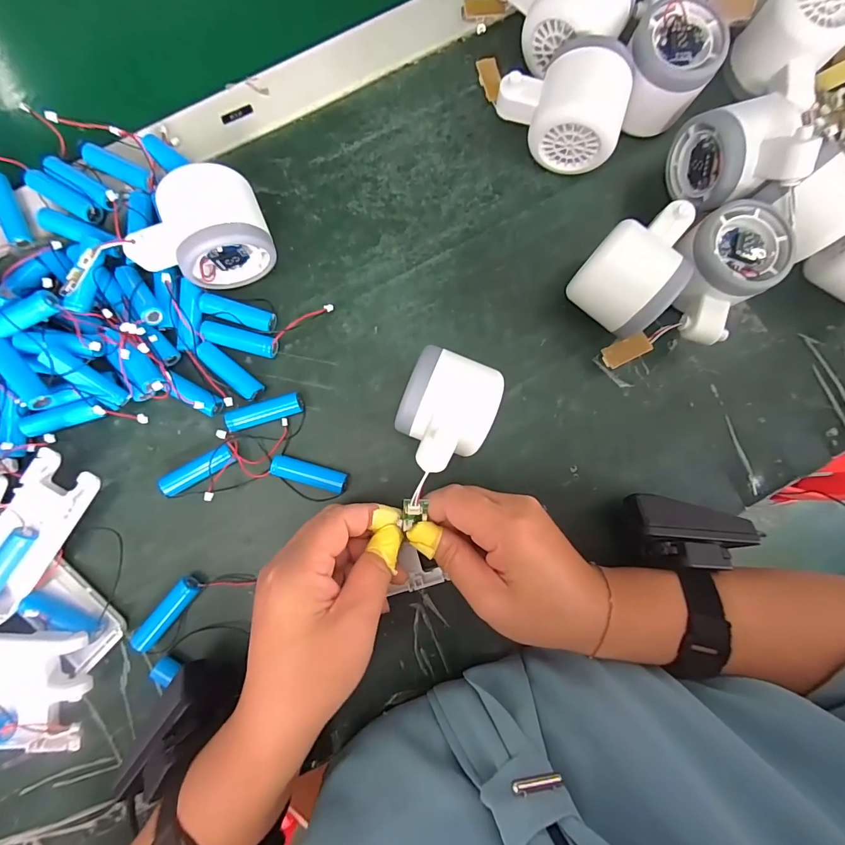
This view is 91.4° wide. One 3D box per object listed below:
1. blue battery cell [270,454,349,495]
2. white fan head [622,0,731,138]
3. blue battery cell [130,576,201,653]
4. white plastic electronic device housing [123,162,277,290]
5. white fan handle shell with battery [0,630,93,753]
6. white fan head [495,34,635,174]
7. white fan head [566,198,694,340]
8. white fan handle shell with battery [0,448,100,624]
[{"bbox_3d":[-0.076,0.035,0.283,0.052,0.014,0.014,16,86,-1],"label":"blue battery cell"},{"bbox_3d":[0.165,-0.244,0.285,0.059,0.045,0.062,0,87,-2],"label":"white fan head"},{"bbox_3d":[-0.168,0.126,0.274,0.014,0.014,0.053,38,86,0],"label":"blue battery cell"},{"bbox_3d":[-0.144,-0.121,0.268,0.081,0.053,0.056,-24,88,-3],"label":"white plastic electronic device housing"},{"bbox_3d":[-0.265,0.170,0.260,0.103,0.021,0.076,2,87,-2],"label":"white fan handle shell with battery"},{"bbox_3d":[0.095,-0.219,0.280,0.083,0.065,0.061,13,86,-2],"label":"white fan head"},{"bbox_3d":[0.139,-0.102,0.277,0.056,0.056,0.081,36,86,0],"label":"white fan head"},{"bbox_3d":[-0.249,0.070,0.263,0.038,0.025,0.100,32,86,0],"label":"white fan handle shell with battery"}]

